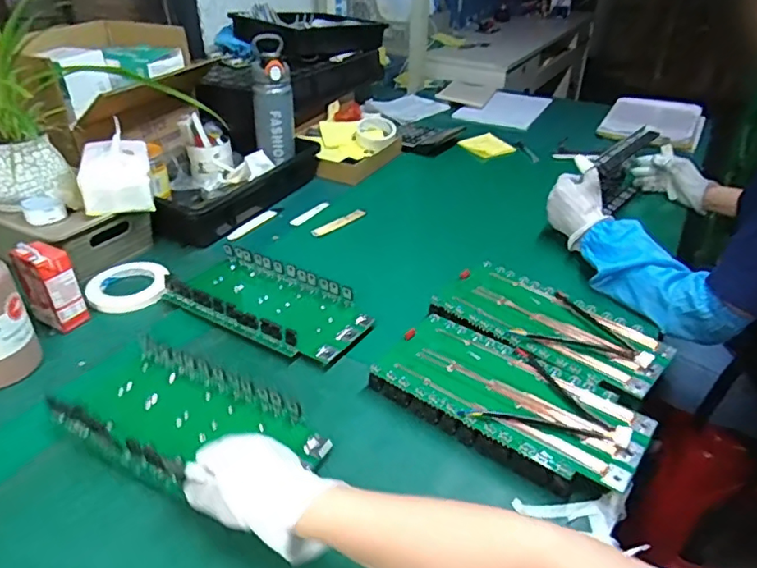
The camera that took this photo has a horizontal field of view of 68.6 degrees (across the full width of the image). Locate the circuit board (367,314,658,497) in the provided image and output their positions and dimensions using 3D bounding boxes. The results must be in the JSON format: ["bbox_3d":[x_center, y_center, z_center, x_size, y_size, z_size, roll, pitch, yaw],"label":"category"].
[{"bbox_3d":[0.144,0.126,0.623,0.287,0.041,0.149,25,41,31],"label":"circuit board"}]

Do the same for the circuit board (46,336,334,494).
[{"bbox_3d":[-0.200,0.144,0.582,0.285,0.031,0.139,19,38,22],"label":"circuit board"}]

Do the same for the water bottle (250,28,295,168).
[{"bbox_3d":[-0.200,-0.342,1.063,0.071,0.236,0.080,-6,35,-9],"label":"water bottle"}]

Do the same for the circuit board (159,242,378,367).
[{"bbox_3d":[-0.150,0.015,0.771,0.284,0.026,0.144,18,38,24],"label":"circuit board"}]

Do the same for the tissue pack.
[{"bbox_3d":[-0.399,-0.174,0.844,0.094,0.089,0.120,-12,36,-18],"label":"tissue pack"}]

